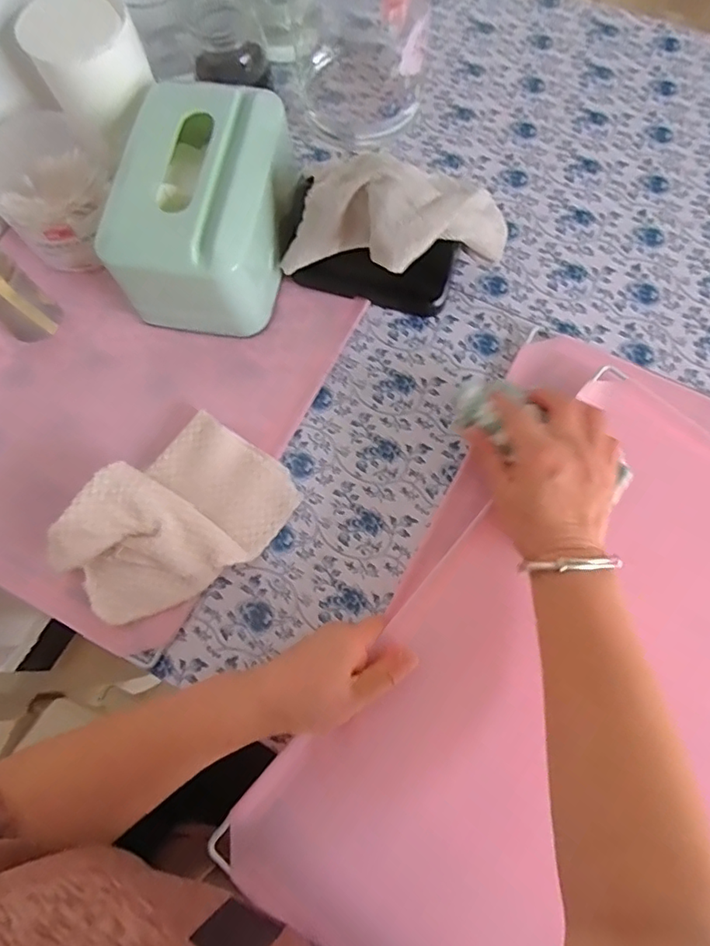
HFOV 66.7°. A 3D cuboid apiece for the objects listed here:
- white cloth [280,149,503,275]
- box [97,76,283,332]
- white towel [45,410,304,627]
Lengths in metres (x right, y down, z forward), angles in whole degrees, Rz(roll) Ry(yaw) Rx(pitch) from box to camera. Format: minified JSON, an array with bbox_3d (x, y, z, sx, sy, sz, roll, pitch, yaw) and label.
[{"bbox_3d":[0.029,-0.188,0.412,0.171,0.077,0.071,4,74,3],"label":"white cloth"},{"bbox_3d":[-0.123,-0.212,0.446,0.117,0.098,0.171,9,74,4],"label":"box"},{"bbox_3d":[-0.134,0.035,0.399,0.167,0.050,0.111,-44,77,-10],"label":"white towel"}]

